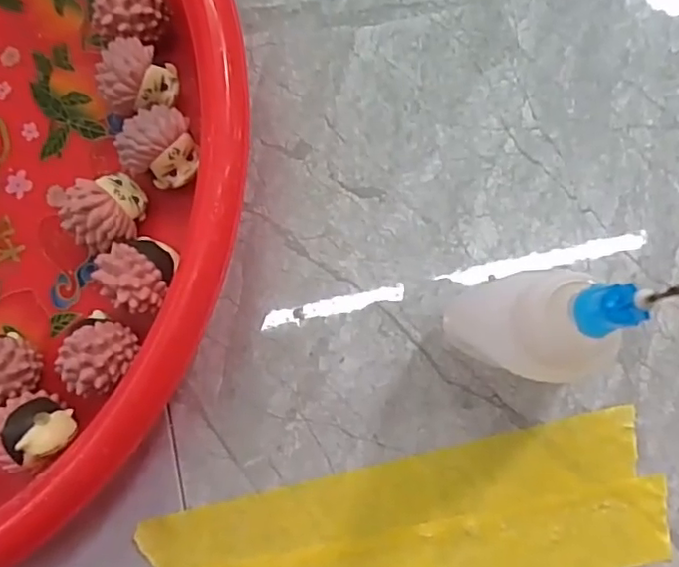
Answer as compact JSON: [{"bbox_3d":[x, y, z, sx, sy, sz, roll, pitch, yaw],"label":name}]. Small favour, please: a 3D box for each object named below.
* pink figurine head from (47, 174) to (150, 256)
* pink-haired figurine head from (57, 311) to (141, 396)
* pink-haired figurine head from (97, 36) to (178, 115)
[{"bbox_3d":[-0.061,-0.018,0.157,0.019,0.020,0.018,-1,83,7],"label":"pink figurine head"},{"bbox_3d":[-0.060,0.019,0.153,0.015,0.018,0.019,33,88,10],"label":"pink-haired figurine head"},{"bbox_3d":[-0.054,-0.054,0.161,0.017,0.020,0.018,-1,83,7],"label":"pink-haired figurine head"}]

